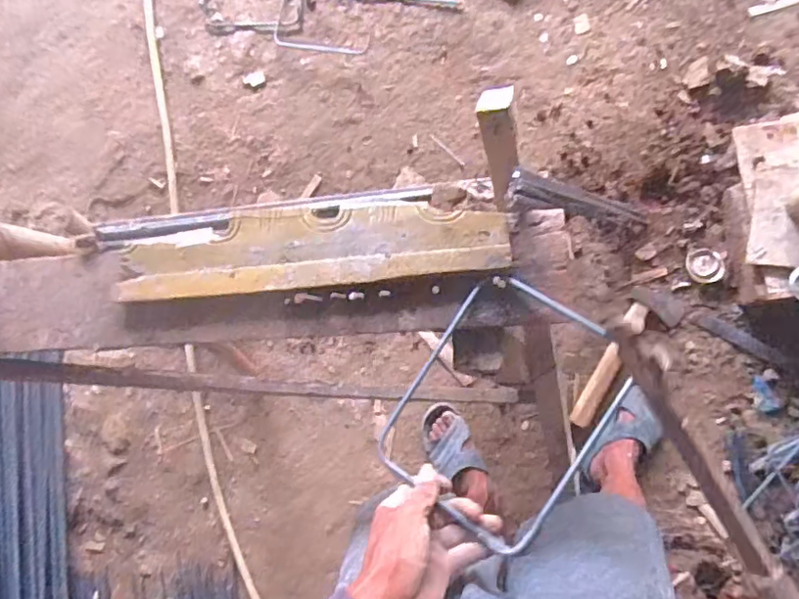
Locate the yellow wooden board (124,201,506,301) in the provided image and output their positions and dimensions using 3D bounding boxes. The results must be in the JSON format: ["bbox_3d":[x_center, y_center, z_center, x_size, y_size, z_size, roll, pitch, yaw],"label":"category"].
[{"bbox_3d":[-0.103,-0.052,0.606,0.424,0.023,0.075,-5,86,9],"label":"yellow wooden board"}]

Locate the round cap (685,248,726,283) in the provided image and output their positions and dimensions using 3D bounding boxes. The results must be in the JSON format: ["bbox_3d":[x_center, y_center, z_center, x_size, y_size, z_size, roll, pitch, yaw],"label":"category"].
[{"bbox_3d":[0.668,-0.073,1.240,0.066,0.019,0.078,-24,83,7],"label":"round cap"}]

